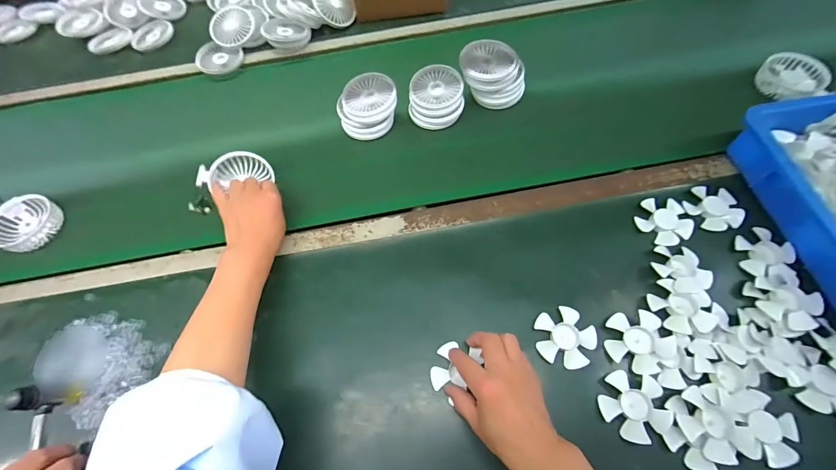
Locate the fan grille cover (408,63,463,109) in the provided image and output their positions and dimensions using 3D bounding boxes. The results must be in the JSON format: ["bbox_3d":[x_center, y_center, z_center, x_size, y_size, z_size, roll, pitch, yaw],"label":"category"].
[{"bbox_3d":[0.034,-0.252,0.601,0.087,0.016,0.088,14,63,11],"label":"fan grille cover"}]

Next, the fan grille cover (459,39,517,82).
[{"bbox_3d":[0.113,-0.282,0.573,0.086,0.016,0.080,13,63,11],"label":"fan grille cover"}]

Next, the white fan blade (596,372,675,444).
[{"bbox_3d":[0.238,0.188,0.392,0.068,0.013,0.067,-2,61,3],"label":"white fan blade"}]

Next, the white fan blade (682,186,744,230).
[{"bbox_3d":[0.412,-0.039,0.495,0.065,0.009,0.071,-2,61,3],"label":"white fan blade"}]

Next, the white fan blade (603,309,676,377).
[{"bbox_3d":[0.261,0.123,0.418,0.067,0.017,0.070,-2,61,3],"label":"white fan blade"}]

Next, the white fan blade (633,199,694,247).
[{"bbox_3d":[0.343,-0.023,0.490,0.071,0.016,0.070,-2,61,3],"label":"white fan blade"}]

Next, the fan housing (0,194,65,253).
[{"bbox_3d":[-0.603,-0.017,0.545,0.082,0.034,0.088,-2,61,3],"label":"fan housing"}]

